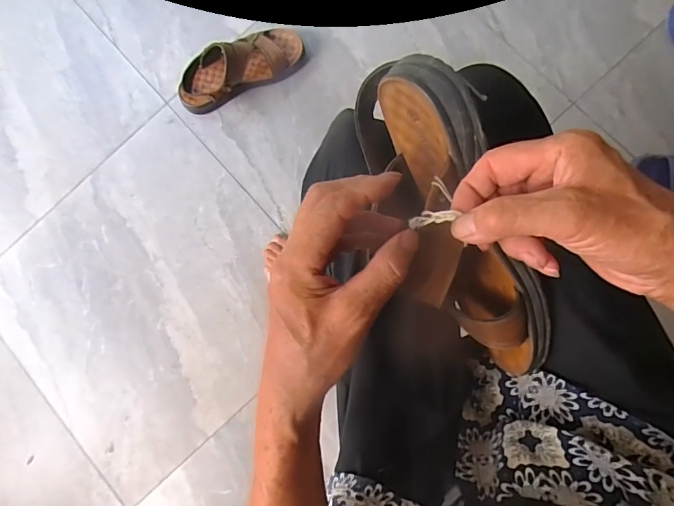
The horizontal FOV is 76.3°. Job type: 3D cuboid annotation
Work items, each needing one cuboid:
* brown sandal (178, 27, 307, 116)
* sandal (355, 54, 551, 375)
[{"bbox_3d":[-0.208,-0.397,0.912,0.285,0.096,0.112,-27,84,-2],"label":"brown sandal"},{"bbox_3d":[0.097,-0.016,0.354,0.078,0.088,0.270,-24,104,3],"label":"sandal"}]

